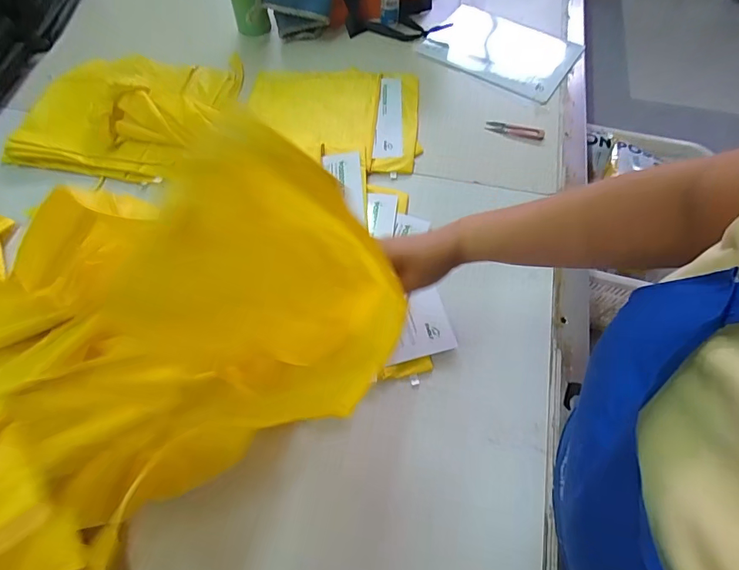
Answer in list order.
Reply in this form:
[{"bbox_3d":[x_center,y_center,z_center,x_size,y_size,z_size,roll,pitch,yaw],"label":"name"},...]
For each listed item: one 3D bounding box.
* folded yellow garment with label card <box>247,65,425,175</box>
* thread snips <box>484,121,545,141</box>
[{"bbox_3d":[-0.057,-0.310,0.736,0.286,0.035,0.244,4,63,-6],"label":"folded yellow garment with label card"},{"bbox_3d":[0.264,-0.280,0.747,0.103,0.005,0.025,14,63,8],"label":"thread snips"}]

